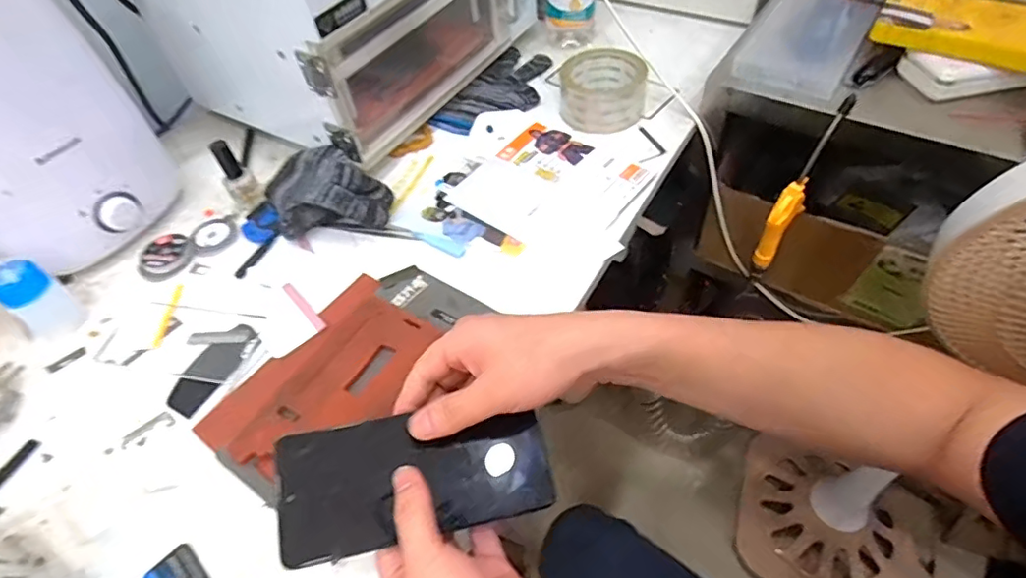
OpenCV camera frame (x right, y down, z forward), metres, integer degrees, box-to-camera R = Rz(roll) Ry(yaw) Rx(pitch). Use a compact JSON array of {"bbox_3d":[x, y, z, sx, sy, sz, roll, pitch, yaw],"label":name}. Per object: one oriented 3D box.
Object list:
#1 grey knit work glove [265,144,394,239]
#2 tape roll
[{"bbox_3d":[-0.190,-0.097,0.565,0.115,0.057,0.110,-23,53,-12],"label":"grey knit work glove"},{"bbox_3d":[0.105,-0.236,0.645,0.100,0.047,0.099,-3,52,3],"label":"tape roll"}]

